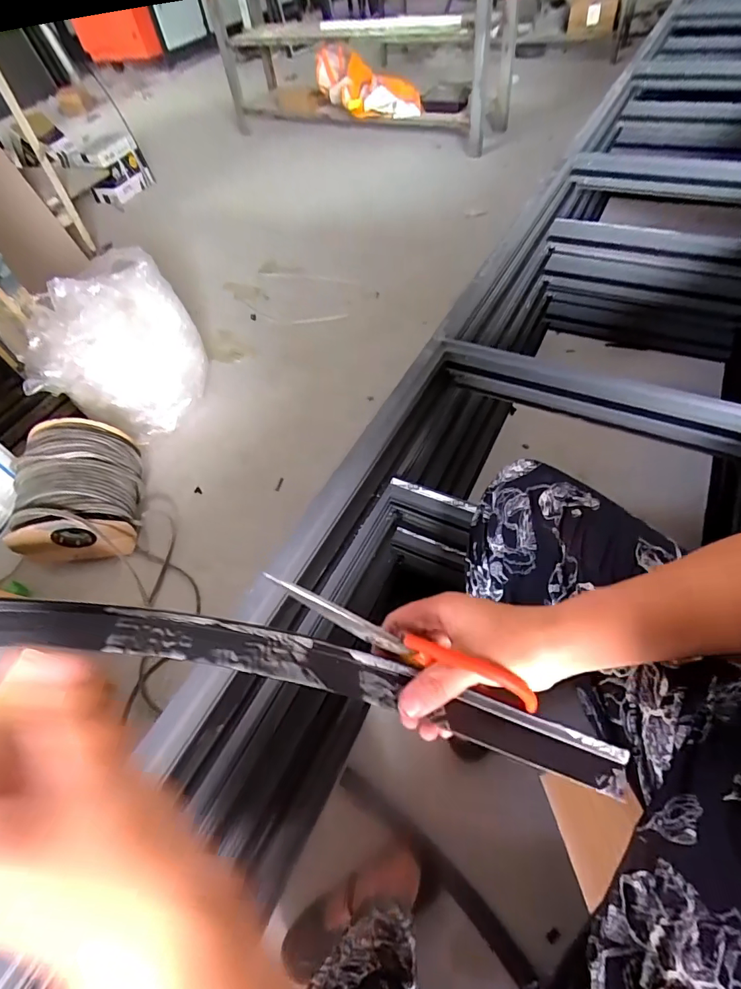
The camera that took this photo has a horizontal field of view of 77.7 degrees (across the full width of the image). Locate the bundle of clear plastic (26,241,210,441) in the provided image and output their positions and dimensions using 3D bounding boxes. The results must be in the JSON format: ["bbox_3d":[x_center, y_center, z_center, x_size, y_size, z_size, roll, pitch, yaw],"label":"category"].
[{"bbox_3d":[-0.703,-0.391,1.290,0.372,0.387,0.338,2,57,6],"label":"bundle of clear plastic"}]

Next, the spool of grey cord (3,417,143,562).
[{"bbox_3d":[-0.698,-0.009,1.114,0.238,0.225,0.288,-7,57,0],"label":"spool of grey cord"}]

